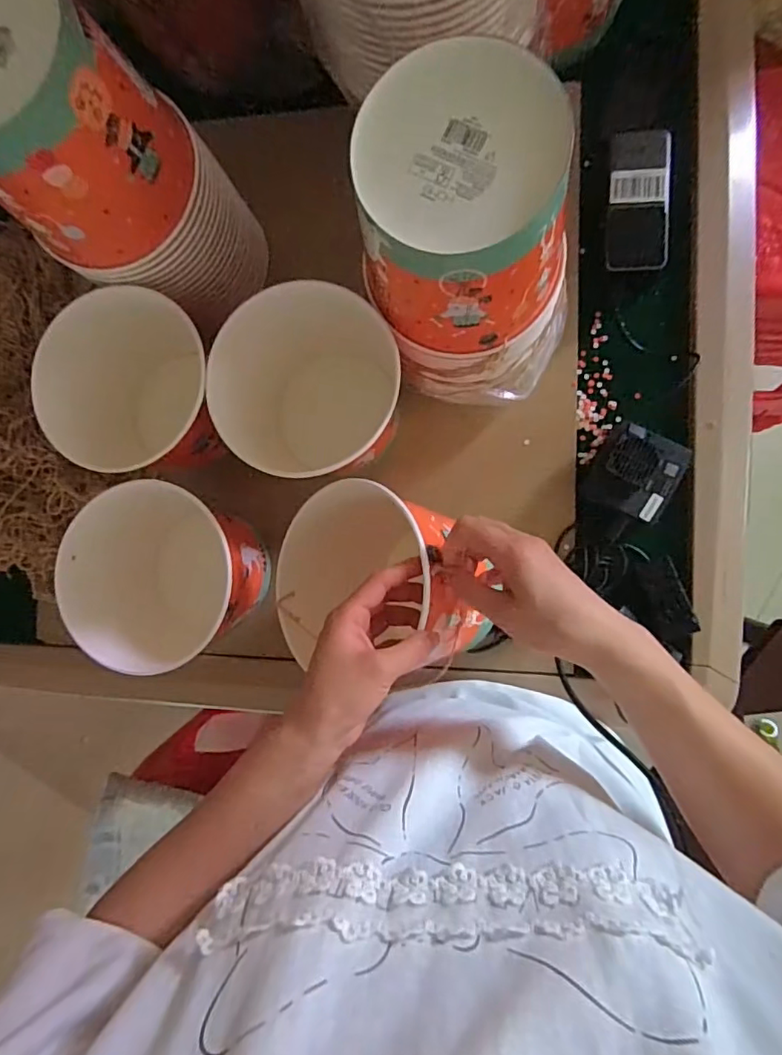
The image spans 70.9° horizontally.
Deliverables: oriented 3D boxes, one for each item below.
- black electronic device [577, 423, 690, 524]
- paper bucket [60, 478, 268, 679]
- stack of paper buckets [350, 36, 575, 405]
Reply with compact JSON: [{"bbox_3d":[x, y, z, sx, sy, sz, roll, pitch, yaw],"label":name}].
[{"bbox_3d":[0.228,-0.049,0.517,0.077,0.041,0.079,25,92,9],"label":"black electronic device"},{"bbox_3d":[-0.202,0.050,0.550,0.158,0.168,0.159,0,88,9],"label":"paper bucket"},{"bbox_3d":[0.065,-0.205,0.441,0.164,0.247,0.151,6,89,9],"label":"stack of paper buckets"}]

